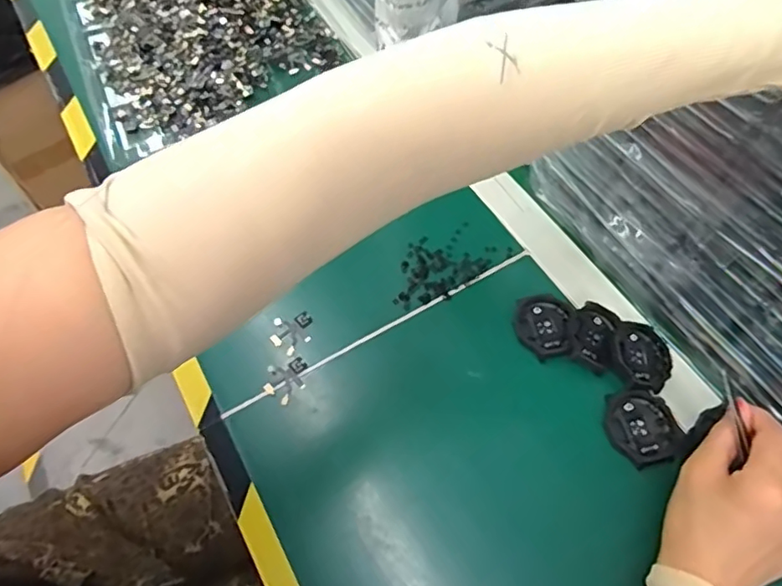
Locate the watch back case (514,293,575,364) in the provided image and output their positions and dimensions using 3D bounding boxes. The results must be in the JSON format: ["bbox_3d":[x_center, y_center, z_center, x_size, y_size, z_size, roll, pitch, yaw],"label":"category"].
[{"bbox_3d":[0.120,0.024,0.440,0.043,0.013,0.054,10,60,6],"label":"watch back case"}]

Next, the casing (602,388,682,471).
[{"bbox_3d":[0.178,0.095,0.398,0.049,0.012,0.051,0,59,0],"label":"casing"}]

